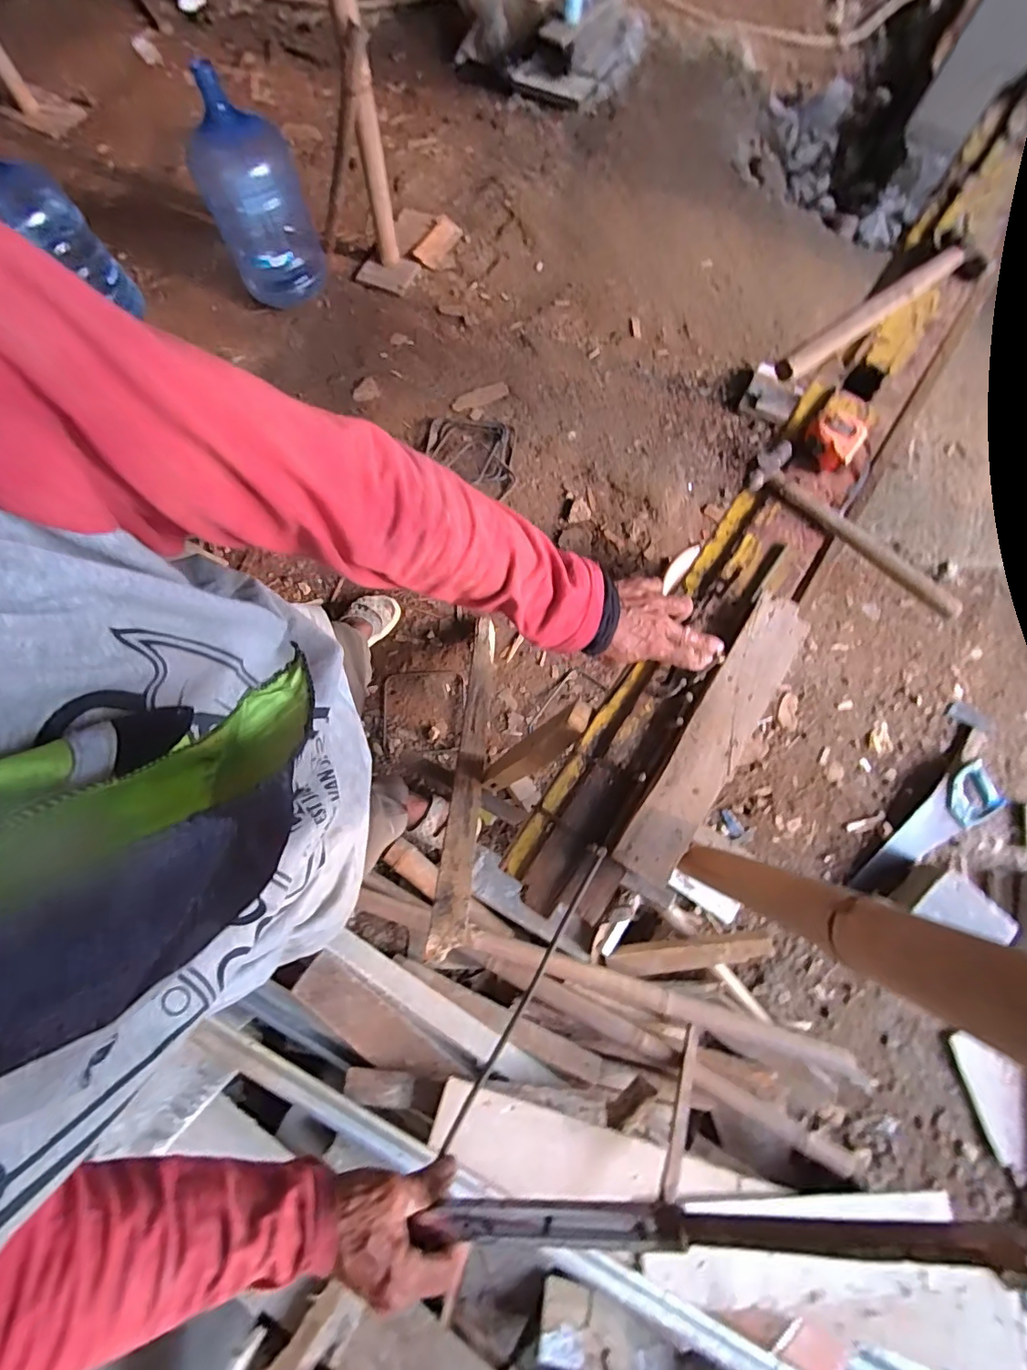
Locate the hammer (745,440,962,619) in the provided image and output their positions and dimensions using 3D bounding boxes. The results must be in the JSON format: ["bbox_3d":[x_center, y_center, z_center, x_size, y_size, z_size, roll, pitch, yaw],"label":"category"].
[{"bbox_3d":[0.385,-0.175,0.572,0.265,0.024,0.072,42,81,8],"label":"hammer"}]

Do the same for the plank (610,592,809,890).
[{"bbox_3d":[0.211,0.047,0.524,0.061,0.018,0.330,34,80,6],"label":"plank"}]

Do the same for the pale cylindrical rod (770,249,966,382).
[{"bbox_3d":[0.453,-0.469,0.635,0.317,0.026,0.028,-37,81,-7],"label":"pale cylindrical rod"}]

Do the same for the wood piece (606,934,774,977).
[{"bbox_3d":[0.387,0.604,1.141,0.354,0.043,0.064,-11,78,10],"label":"wood piece"}]

